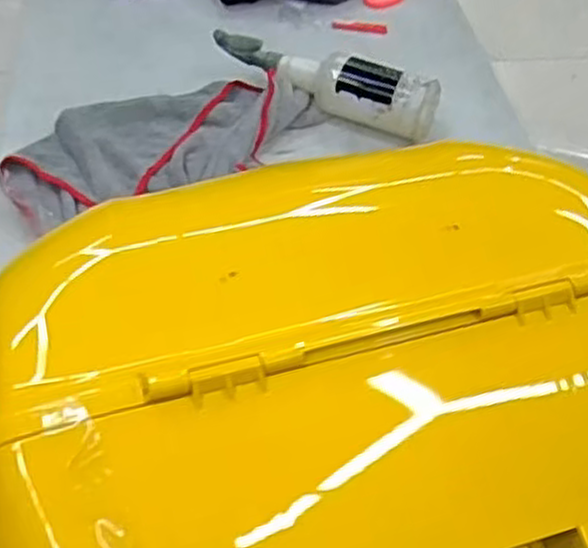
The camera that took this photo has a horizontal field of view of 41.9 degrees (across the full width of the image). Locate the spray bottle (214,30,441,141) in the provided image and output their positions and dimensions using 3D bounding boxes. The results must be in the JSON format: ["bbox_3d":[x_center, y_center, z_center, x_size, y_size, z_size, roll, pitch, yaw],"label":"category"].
[{"bbox_3d":[0.049,-0.268,1.070,0.307,0.085,0.084,22,48,13],"label":"spray bottle"}]

